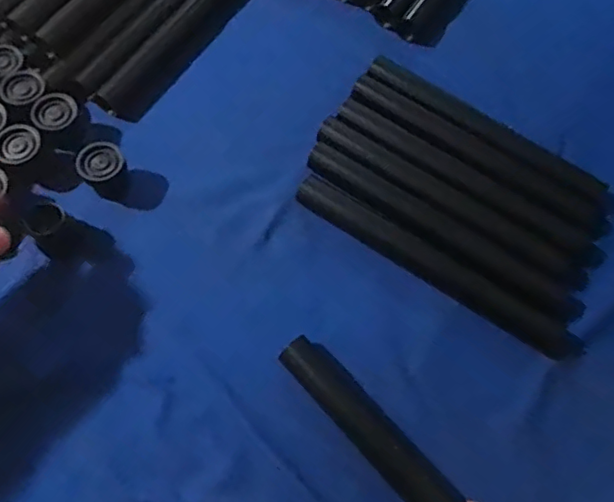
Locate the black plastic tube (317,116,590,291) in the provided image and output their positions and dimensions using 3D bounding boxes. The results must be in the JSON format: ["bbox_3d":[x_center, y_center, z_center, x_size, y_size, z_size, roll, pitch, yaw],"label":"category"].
[{"bbox_3d":[0.109,-0.037,0.448,0.230,0.024,0.028,34,68,13],"label":"black plastic tube"}]

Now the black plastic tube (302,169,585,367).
[{"bbox_3d":[0.095,0.010,0.427,0.230,0.020,0.026,32,68,12],"label":"black plastic tube"}]

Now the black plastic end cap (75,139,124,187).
[{"bbox_3d":[-0.161,-0.063,0.450,0.034,0.033,0.034,1,65,-1],"label":"black plastic end cap"}]

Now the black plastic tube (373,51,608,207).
[{"bbox_3d":[0.143,-0.097,0.474,0.212,0.030,0.026,35,69,14],"label":"black plastic tube"}]

